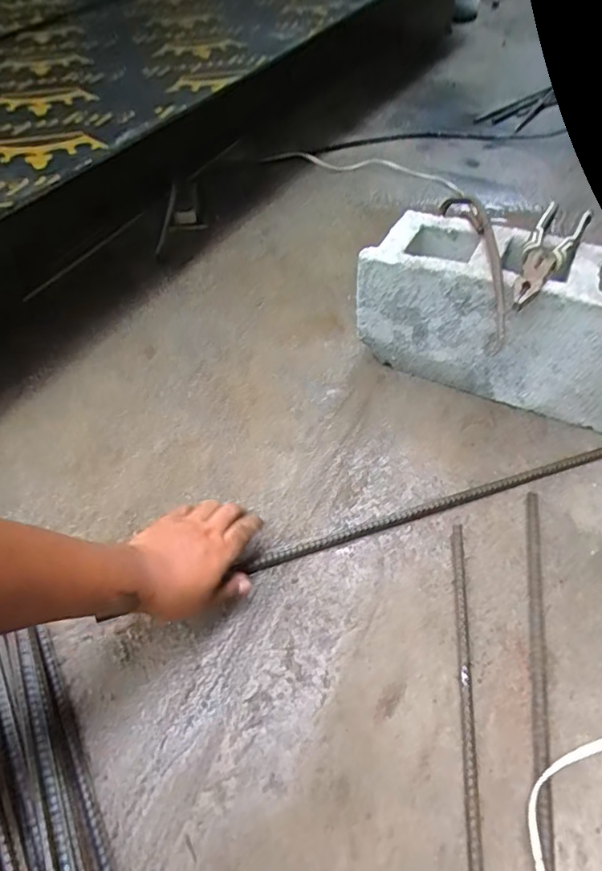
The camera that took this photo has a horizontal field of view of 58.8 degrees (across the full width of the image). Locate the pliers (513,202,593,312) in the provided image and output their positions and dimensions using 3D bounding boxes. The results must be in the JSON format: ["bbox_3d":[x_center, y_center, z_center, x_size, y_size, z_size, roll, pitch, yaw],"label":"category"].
[{"bbox_3d":[0.283,-0.210,0.616,0.051,0.027,0.188,25,54,20],"label":"pliers"}]

